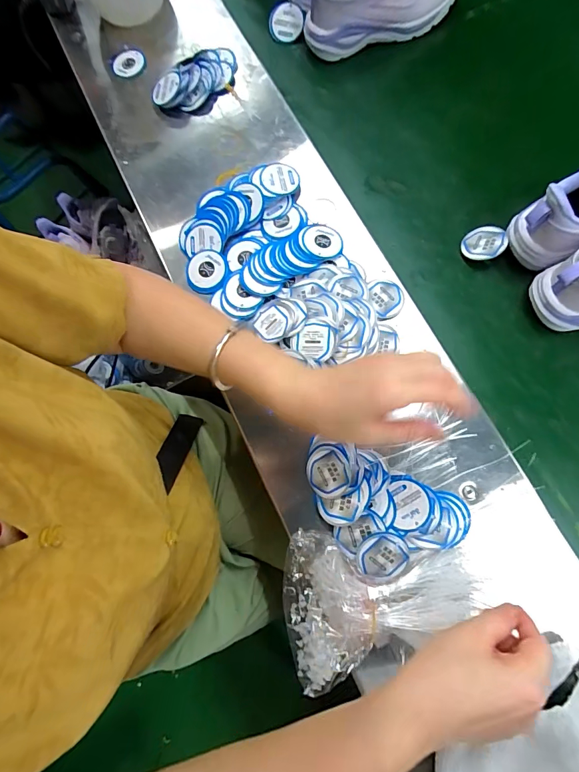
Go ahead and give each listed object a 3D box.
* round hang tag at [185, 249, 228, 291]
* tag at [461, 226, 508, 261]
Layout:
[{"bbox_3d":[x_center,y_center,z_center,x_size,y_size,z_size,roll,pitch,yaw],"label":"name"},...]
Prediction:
[{"bbox_3d":[-0.099,-0.138,0.468,0.049,0.008,0.049,0,87,6],"label":"round hang tag"},{"bbox_3d":[0.235,-0.173,0.473,0.047,0.007,0.046,-10,65,23],"label":"tag"}]

